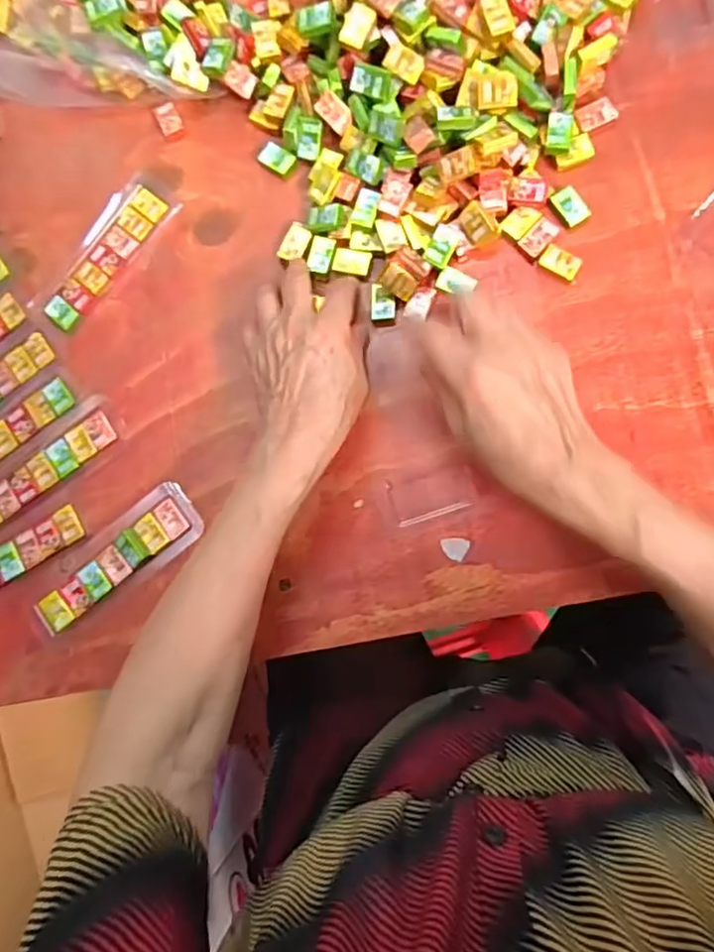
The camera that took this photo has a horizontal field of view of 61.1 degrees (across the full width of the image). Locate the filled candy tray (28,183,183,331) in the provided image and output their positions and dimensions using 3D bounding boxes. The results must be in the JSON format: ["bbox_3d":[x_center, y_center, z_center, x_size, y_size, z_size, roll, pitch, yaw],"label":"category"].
[{"bbox_3d":[-0.187,-0.164,0.447,0.041,0.007,0.121,40,90,9],"label":"filled candy tray"}]

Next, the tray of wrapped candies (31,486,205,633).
[{"bbox_3d":[-0.167,0.057,0.419,0.129,0.008,0.043,-37,81,2],"label":"tray of wrapped candies"}]

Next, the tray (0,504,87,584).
[{"bbox_3d":[-0.251,0.062,0.430,0.122,0.005,0.025,-31,81,3],"label":"tray"}]

